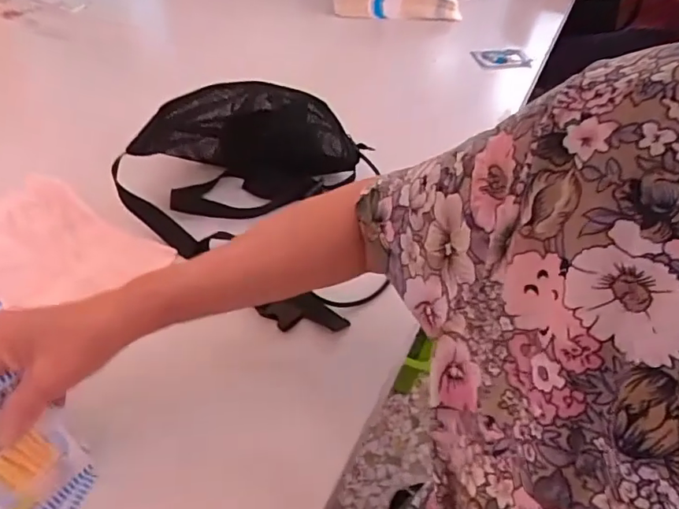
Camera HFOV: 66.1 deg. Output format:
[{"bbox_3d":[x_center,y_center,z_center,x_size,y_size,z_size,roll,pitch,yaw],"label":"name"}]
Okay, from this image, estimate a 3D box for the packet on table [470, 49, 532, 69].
[{"bbox_3d":[0.308,-0.367,0.983,0.120,0.013,0.052,-10,61,-20],"label":"packet on table"}]

